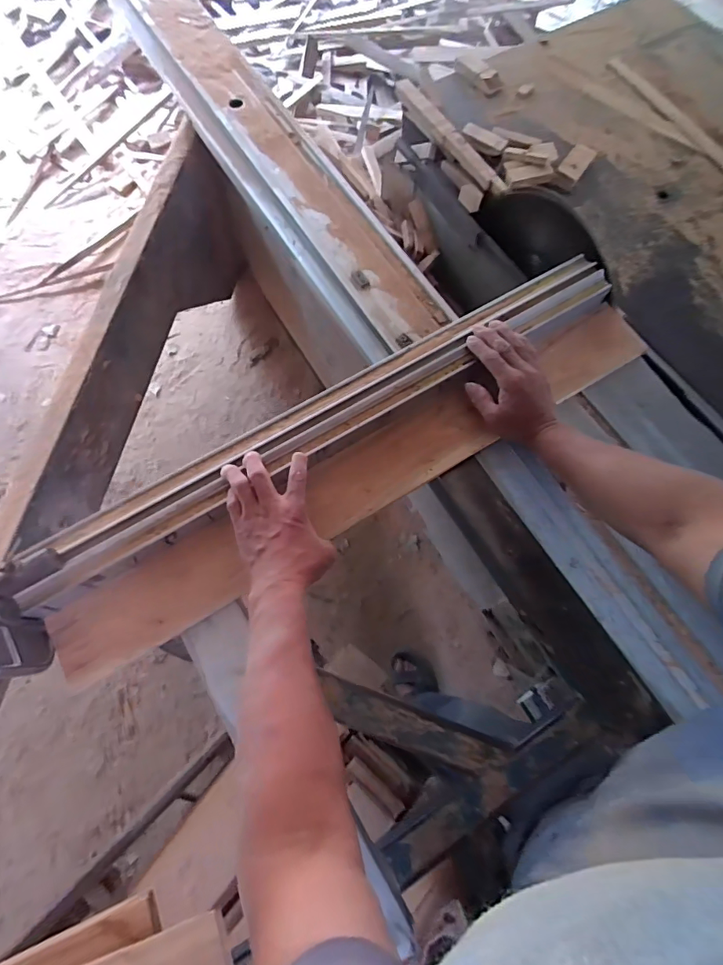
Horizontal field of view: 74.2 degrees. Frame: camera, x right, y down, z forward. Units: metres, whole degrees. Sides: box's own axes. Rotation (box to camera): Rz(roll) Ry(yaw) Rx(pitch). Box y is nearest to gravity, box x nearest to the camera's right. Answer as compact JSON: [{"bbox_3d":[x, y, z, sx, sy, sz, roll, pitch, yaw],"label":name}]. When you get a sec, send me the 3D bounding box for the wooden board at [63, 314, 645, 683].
[{"bbox_3d":[0.016,-0.009,0.613,0.835,0.047,0.097,-30,75,-10],"label":"wooden board"}]

